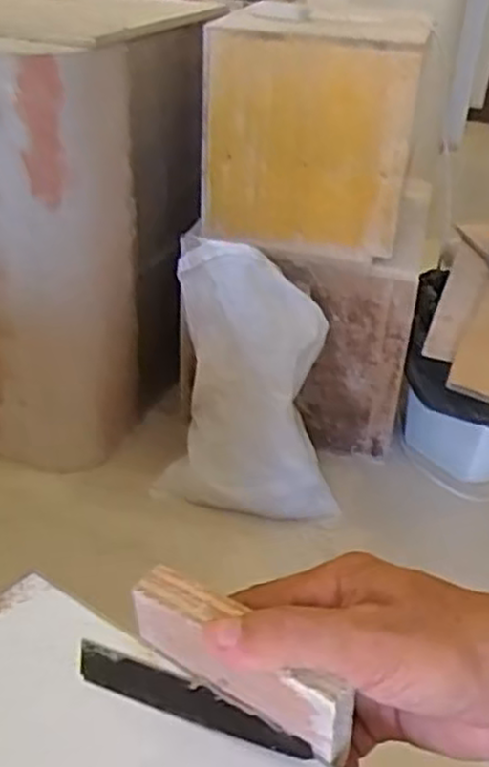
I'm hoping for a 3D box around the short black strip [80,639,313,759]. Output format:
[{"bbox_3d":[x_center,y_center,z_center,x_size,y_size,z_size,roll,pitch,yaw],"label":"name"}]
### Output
[{"bbox_3d":[-0.022,0.122,0.294,0.098,0.006,0.017,16,34,17],"label":"short black strip"}]

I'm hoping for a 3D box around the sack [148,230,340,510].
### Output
[{"bbox_3d":[0.020,0.002,1.511,0.368,0.534,0.170,11,33,10],"label":"sack"}]

